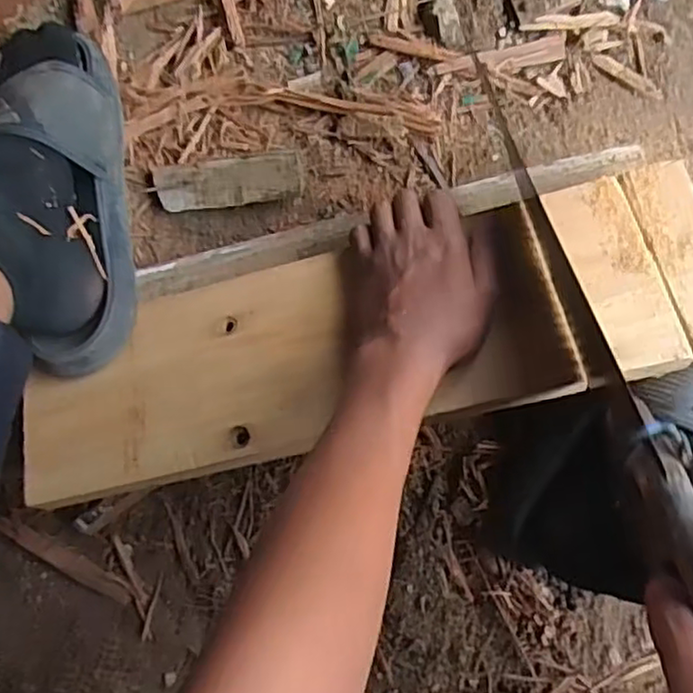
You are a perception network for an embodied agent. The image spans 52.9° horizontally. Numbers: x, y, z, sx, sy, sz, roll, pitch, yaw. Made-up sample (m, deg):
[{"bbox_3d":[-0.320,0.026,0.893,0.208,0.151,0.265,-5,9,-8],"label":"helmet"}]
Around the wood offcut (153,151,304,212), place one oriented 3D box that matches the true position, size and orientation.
[{"bbox_3d":[-0.098,-0.137,0.582,0.123,0.025,0.040,-5,86,8],"label":"wood offcut"}]

